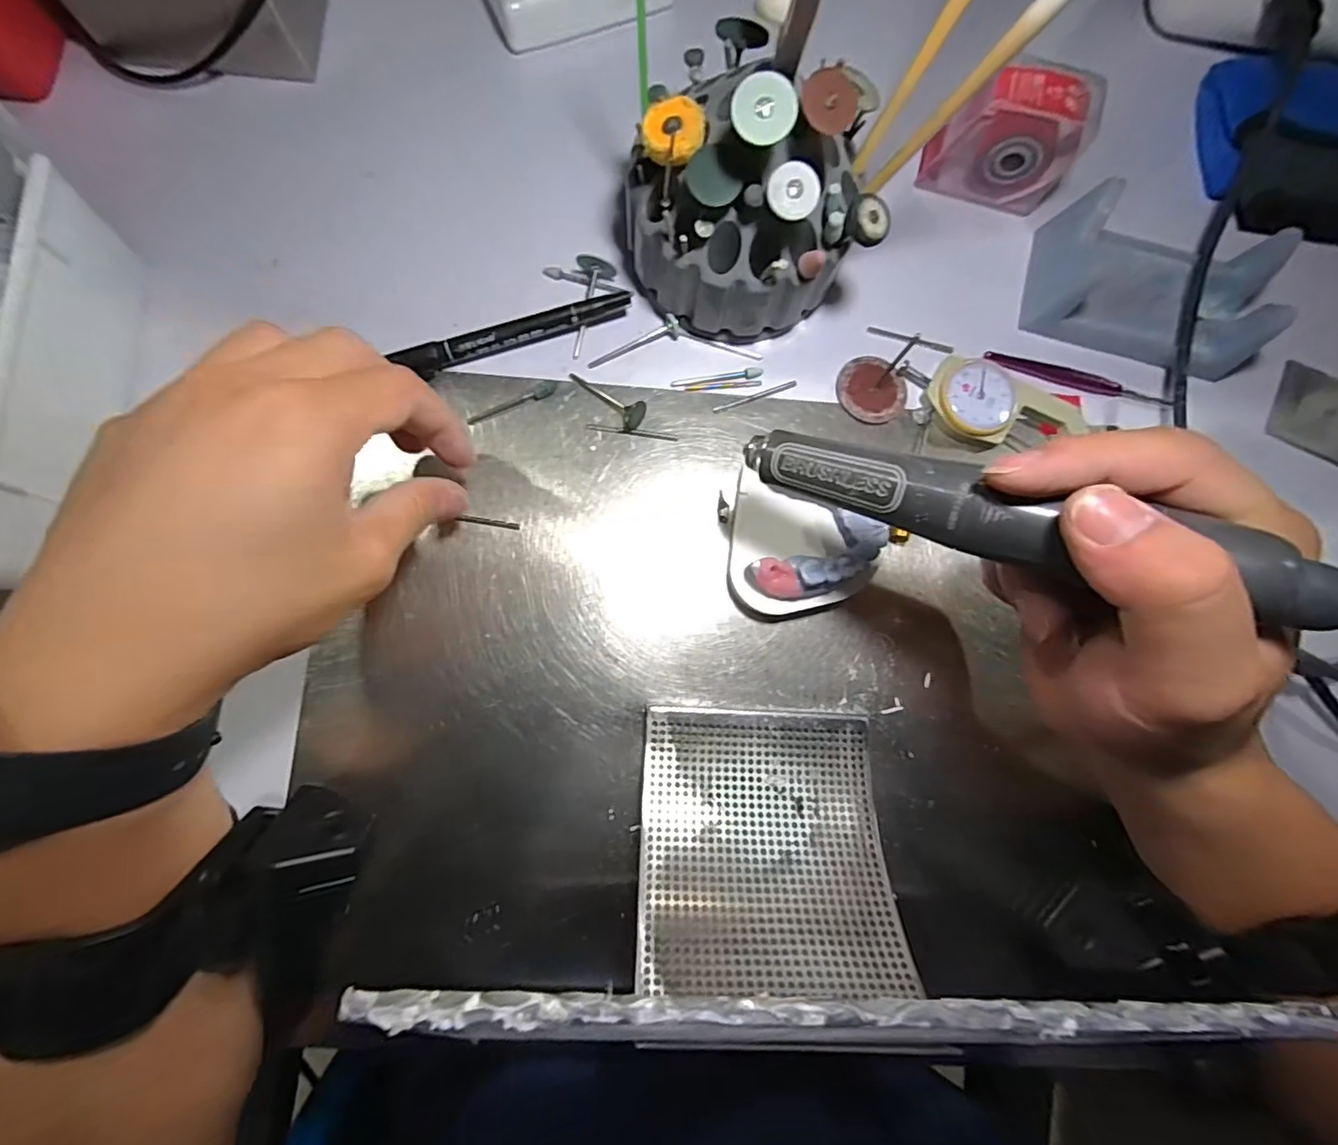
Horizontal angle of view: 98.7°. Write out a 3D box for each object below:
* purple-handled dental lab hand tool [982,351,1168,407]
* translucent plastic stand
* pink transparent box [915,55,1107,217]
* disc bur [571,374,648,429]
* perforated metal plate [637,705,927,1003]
[{"bbox_3d":[0.203,-0.096,0.287,0.092,0.005,0.008,15,81,0],"label":"purple-handled dental lab hand tool"},{"bbox_3d":[0.239,-0.142,0.281,0.110,0.037,0.067,19,81,1],"label":"translucent plastic stand"},{"bbox_3d":[0.166,-0.212,0.281,0.065,0.054,0.028,20,81,1],"label":"pink transparent box"},{"bbox_3d":[-0.028,-0.084,0.275,0.041,0.012,0.016,36,81,18],"label":"disc bur"},{"bbox_3d":[0.038,0.105,0.227,0.097,0.012,0.100,3,54,-3],"label":"perforated metal plate"}]

